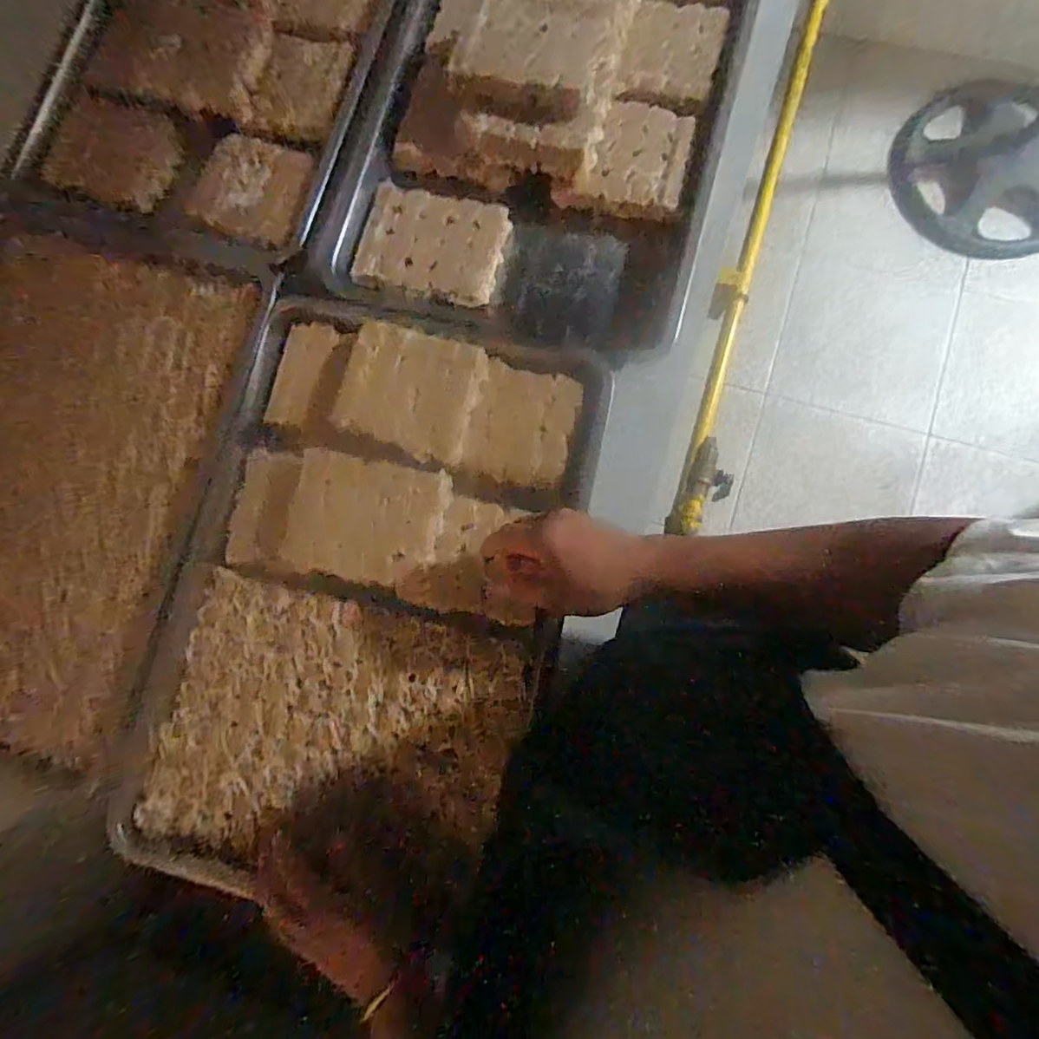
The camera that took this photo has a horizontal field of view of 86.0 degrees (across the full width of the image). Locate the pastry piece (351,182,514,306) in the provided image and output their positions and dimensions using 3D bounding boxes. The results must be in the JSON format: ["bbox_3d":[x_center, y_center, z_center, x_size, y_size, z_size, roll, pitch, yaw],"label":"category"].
[{"bbox_3d":[-0.098,-0.305,0.624,0.151,0.029,0.115,13,85,6],"label":"pastry piece"}]

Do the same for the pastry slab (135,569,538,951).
[{"bbox_3d":[-0.186,0.213,0.553,0.357,0.034,0.269,16,85,6],"label":"pastry slab"}]

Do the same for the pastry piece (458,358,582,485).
[{"bbox_3d":[0.004,-0.096,0.594,0.105,0.043,0.124,12,85,6],"label":"pastry piece"}]

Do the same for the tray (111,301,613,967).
[{"bbox_3d":[-0.154,0.075,0.569,0.388,0.047,0.587,13,85,6],"label":"tray"}]

